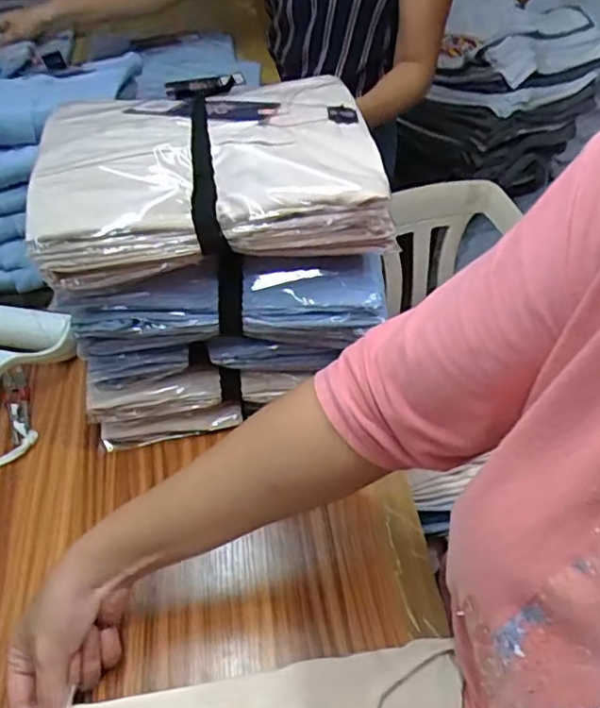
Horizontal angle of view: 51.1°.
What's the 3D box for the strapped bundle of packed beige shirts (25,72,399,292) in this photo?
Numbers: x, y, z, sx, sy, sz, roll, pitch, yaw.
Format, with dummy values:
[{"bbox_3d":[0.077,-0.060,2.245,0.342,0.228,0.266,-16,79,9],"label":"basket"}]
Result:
[{"bbox_3d":[-0.072,-0.147,0.496,0.247,0.063,0.180,-7,49,-5],"label":"strapped bundle of packed beige shirts"}]

